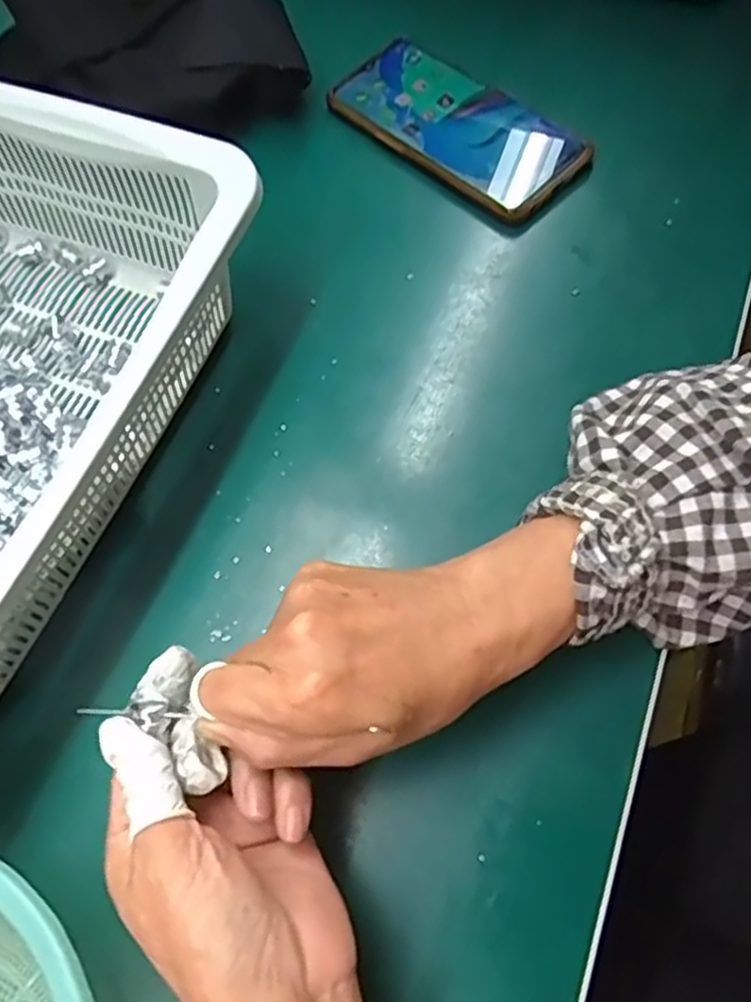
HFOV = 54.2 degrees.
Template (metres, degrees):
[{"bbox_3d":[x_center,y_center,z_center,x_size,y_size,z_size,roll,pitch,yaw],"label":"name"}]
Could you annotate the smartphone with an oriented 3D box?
[{"bbox_3d":[0.050,-0.235,0.458,0.074,0.015,0.164,-42,69,-12],"label":"smartphone"}]

